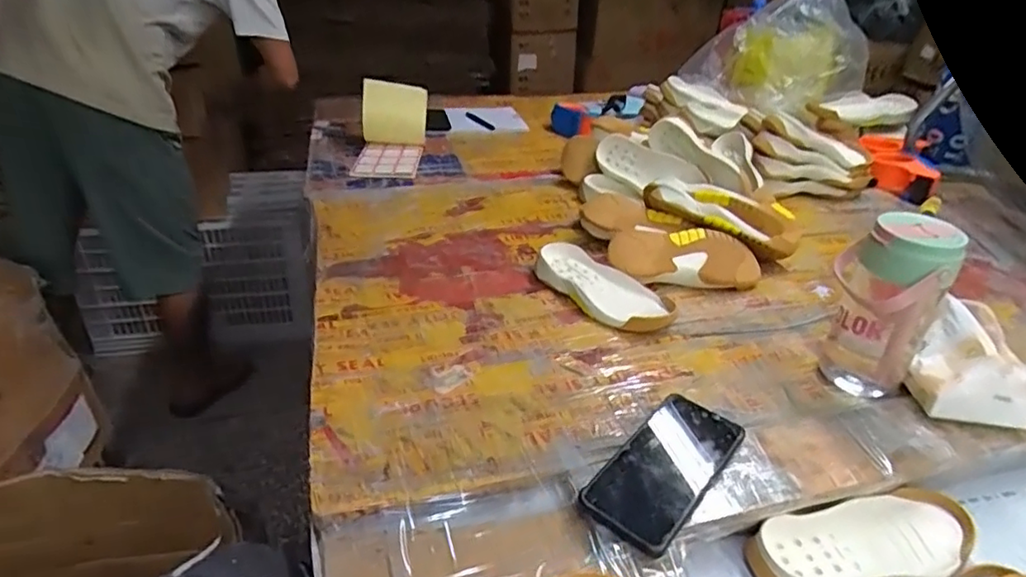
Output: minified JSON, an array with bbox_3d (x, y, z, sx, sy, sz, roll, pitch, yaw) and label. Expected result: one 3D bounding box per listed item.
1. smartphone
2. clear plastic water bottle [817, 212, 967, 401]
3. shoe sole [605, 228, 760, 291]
[{"bbox_3d":[0.134,0.153,0.526,0.078,0.009,0.166,29,43,31],"label":"smartphone"},{"bbox_3d":[0.370,0.022,0.611,0.097,0.176,0.079,25,38,30],"label":"clear plastic water bottle"},{"bbox_3d":[0.233,-0.040,0.829,0.204,0.036,0.089,2,65,-7],"label":"shoe sole"}]

